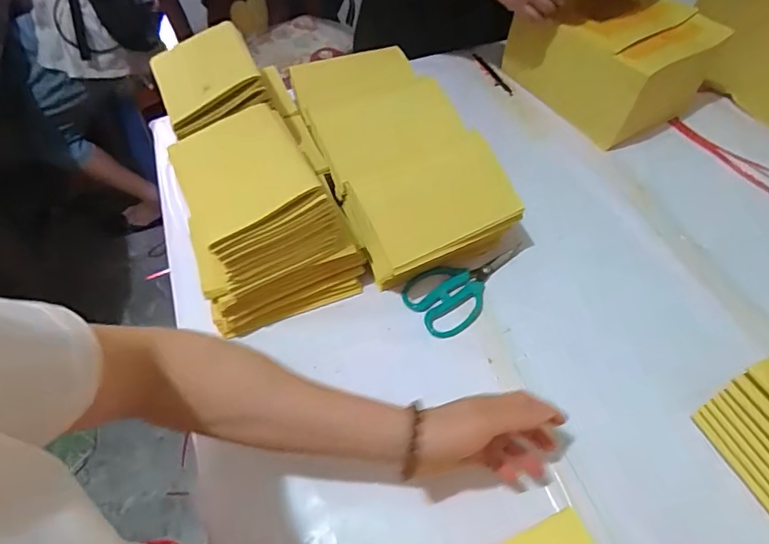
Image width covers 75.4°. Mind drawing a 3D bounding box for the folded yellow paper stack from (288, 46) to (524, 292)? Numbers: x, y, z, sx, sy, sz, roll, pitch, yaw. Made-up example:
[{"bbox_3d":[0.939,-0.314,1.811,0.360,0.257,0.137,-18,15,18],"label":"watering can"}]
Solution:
[{"bbox_3d":[0.022,-0.123,0.603,0.158,0.119,0.265,-20,56,-12],"label":"folded yellow paper stack"}]

